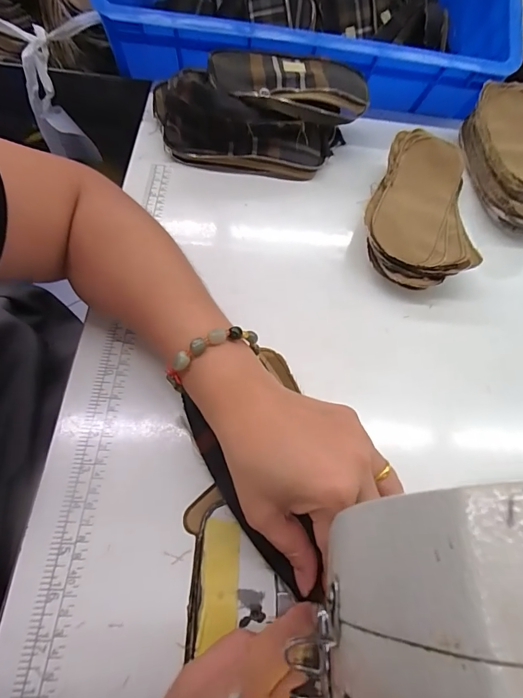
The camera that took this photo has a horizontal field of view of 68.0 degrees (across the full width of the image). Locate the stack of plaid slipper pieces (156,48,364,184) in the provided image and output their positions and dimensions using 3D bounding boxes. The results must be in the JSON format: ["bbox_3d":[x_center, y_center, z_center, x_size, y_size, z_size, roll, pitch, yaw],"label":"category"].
[{"bbox_3d":[0.001,-0.264,0.443,0.237,0.089,0.111,-3,62,-10],"label":"stack of plaid slipper pieces"}]

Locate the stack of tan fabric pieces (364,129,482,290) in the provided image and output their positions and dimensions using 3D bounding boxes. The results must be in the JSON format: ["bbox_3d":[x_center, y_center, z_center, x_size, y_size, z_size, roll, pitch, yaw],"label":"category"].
[{"bbox_3d":[0.168,-0.153,0.418,0.107,0.035,0.206,11,60,-1],"label":"stack of tan fabric pieces"}]

